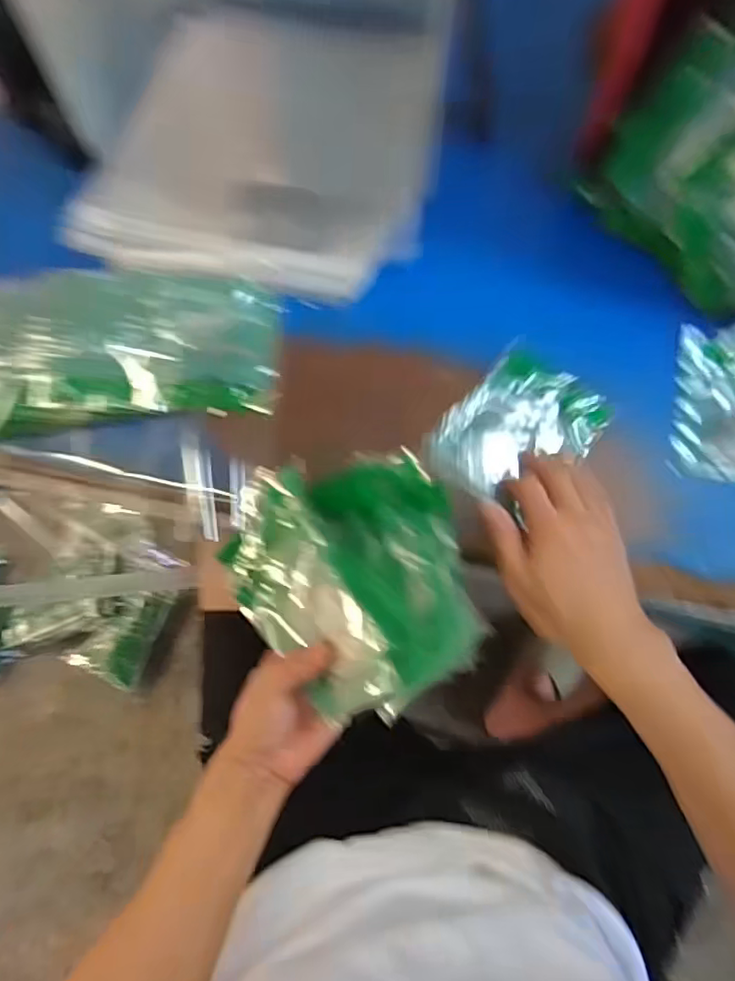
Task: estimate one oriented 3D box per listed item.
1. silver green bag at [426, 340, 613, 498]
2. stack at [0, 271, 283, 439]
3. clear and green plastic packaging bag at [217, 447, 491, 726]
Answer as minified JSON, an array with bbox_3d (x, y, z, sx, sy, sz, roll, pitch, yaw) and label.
[{"bbox_3d":[0.130,-0.054,0.495,0.141,0.033,0.107,-41,73,-13],"label":"silver green bag"},{"bbox_3d":[-0.229,-0.126,0.522,0.287,0.046,0.155,-6,69,0],"label":"stack"},{"bbox_3d":[-0.019,0.066,0.397,0.181,0.060,0.181,-22,73,22],"label":"clear and green plastic packaging bag"}]

